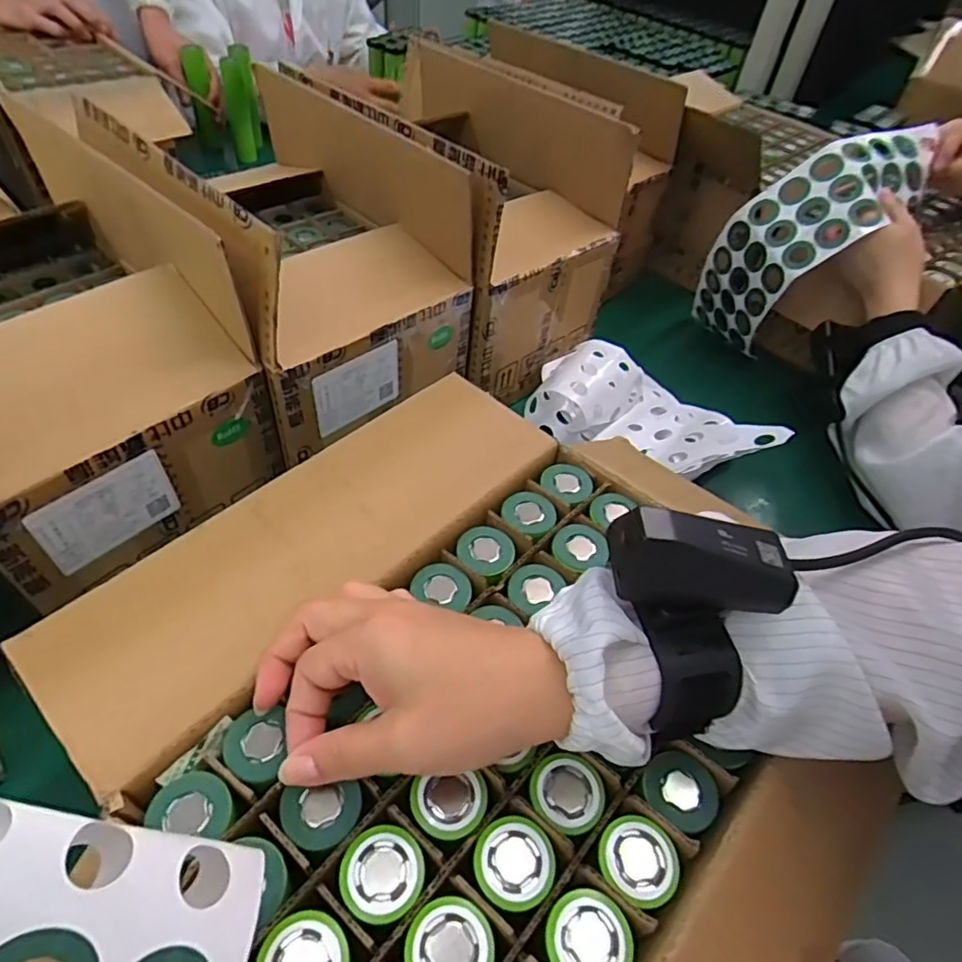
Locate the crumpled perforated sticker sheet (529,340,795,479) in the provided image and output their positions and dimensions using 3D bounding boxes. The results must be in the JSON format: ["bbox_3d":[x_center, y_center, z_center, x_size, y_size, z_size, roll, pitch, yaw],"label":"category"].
[{"bbox_3d":[0.183,-0.072,0.629,0.232,0.077,0.178,33,53,21],"label":"crumpled perforated sticker sheet"}]

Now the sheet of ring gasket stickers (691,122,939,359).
[{"bbox_3d":[0.342,-0.264,0.667,0.108,0.277,0.142,24,44,-24],"label":"sheet of ring gasket stickers"}]

